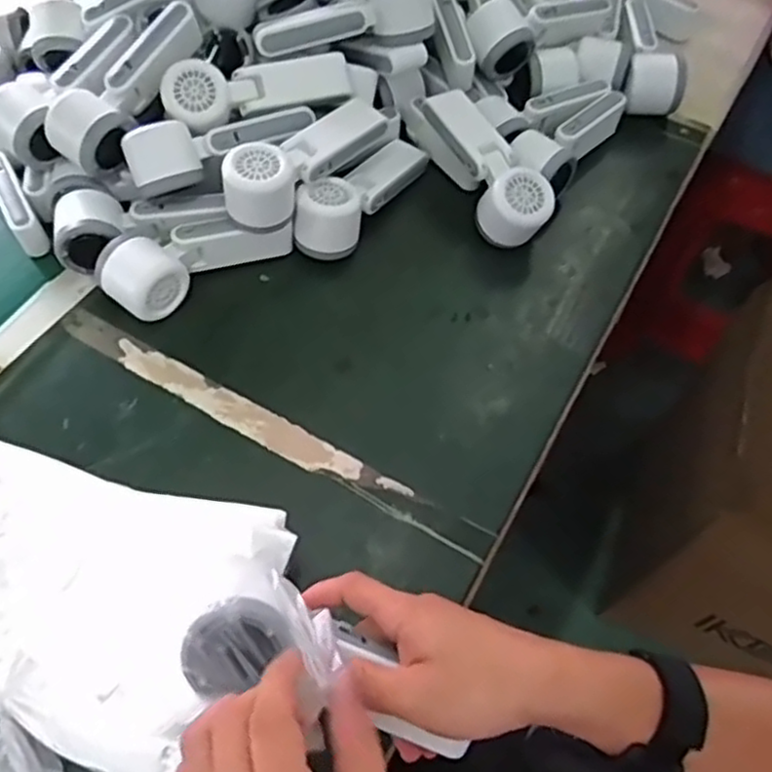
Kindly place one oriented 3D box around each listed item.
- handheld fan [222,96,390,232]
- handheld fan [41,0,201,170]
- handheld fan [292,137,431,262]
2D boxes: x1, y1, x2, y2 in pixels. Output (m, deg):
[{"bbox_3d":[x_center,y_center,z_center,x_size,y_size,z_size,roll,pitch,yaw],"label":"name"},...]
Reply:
[{"bbox_3d":[-0.069,-0.202,0.607,0.052,0.045,0.168,36,65,19],"label":"handheld fan"},{"bbox_3d":[-0.221,-0.261,0.613,0.060,0.046,0.166,35,80,15],"label":"handheld fan"},{"bbox_3d":[-0.019,-0.186,0.648,0.050,0.055,0.168,29,63,15],"label":"handheld fan"}]

